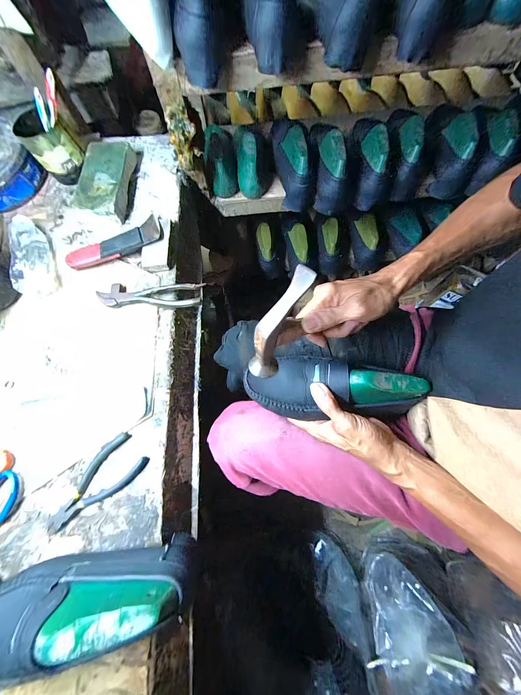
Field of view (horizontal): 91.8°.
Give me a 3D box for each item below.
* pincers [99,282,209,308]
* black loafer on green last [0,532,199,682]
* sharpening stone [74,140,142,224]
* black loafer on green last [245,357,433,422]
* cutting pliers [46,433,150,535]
[{"bbox_3d":[-0.190,-0.091,0.438,0.182,0.027,0.046,3,70,4],"label":"pincers"},{"bbox_3d":[-0.209,0.281,0.276,0.269,0.101,0.084,-20,70,-5],"label":"black loafer on green last"},{"bbox_3d":[-0.313,-0.338,0.514,0.096,0.039,0.194,0,70,2],"label":"sharpening stone"},{"bbox_3d":[0.106,0.061,0.382,0.246,0.088,0.088,1,71,8],"label":"black loafer on green last"},{"bbox_3d":[-0.233,0.194,0.354,0.062,0.013,0.146,43,77,16],"label":"cutting pliers"}]

